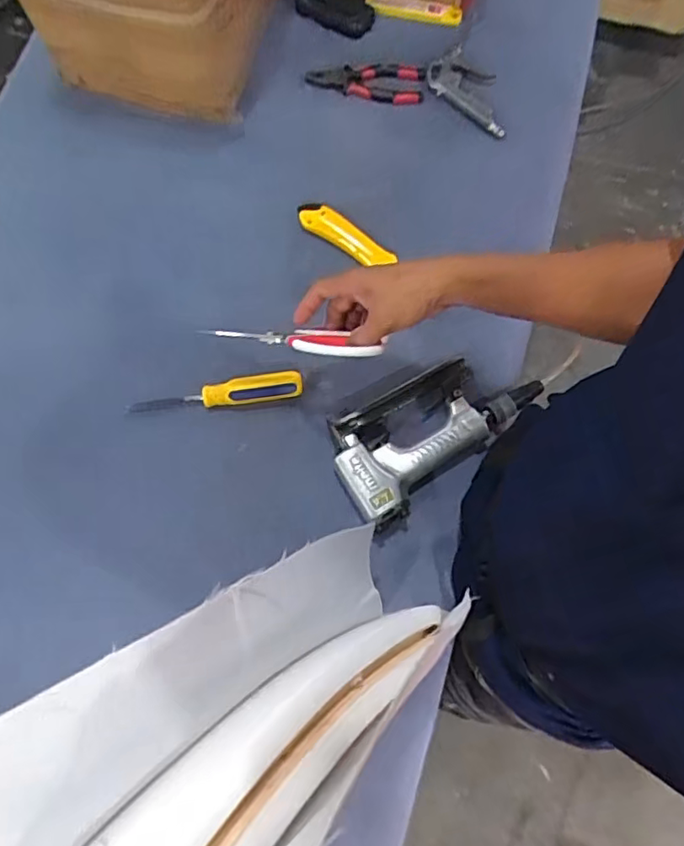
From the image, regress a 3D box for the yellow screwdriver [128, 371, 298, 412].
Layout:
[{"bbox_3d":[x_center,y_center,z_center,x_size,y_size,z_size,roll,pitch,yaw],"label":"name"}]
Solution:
[{"bbox_3d":[-0.143,-0.033,0.680,0.193,0.028,0.029,-8,75,6],"label":"yellow screwdriver"}]

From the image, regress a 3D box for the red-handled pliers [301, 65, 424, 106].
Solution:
[{"bbox_3d":[0.032,-0.442,0.768,0.151,0.020,0.056,0,75,1],"label":"red-handled pliers"}]

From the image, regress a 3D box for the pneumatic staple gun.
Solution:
[{"bbox_3d":[0.097,-0.002,0.659,0.254,0.038,0.136,-41,78,-9],"label":"pneumatic staple gun"}]

